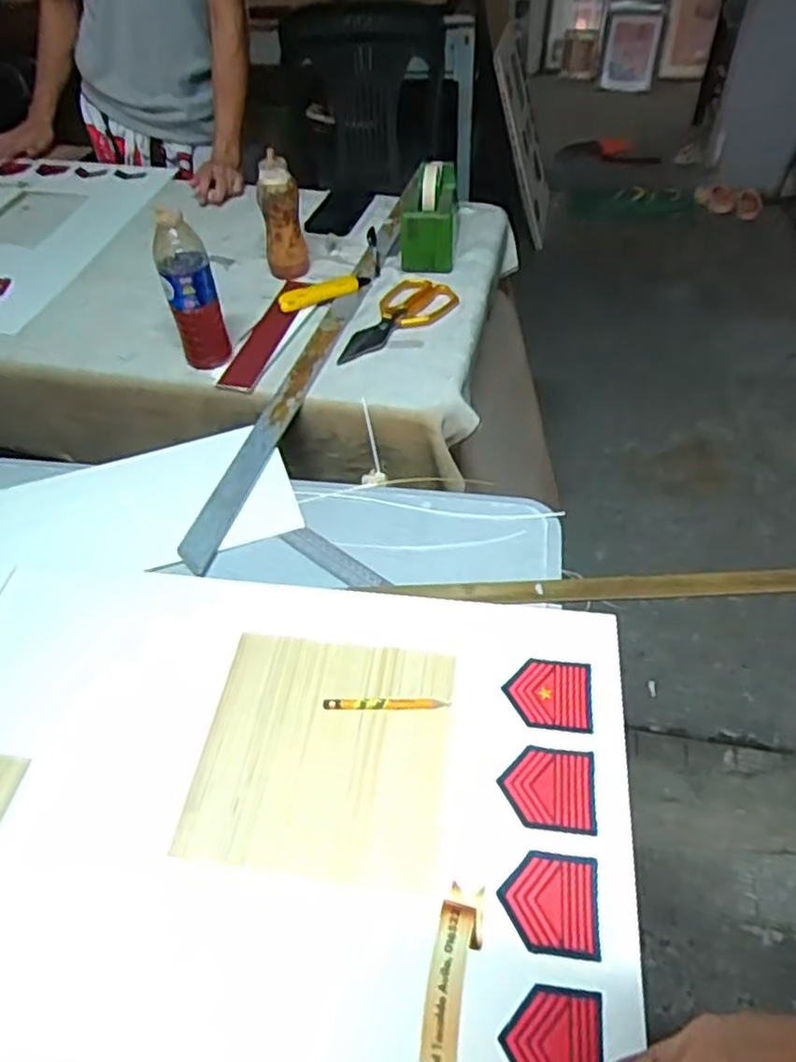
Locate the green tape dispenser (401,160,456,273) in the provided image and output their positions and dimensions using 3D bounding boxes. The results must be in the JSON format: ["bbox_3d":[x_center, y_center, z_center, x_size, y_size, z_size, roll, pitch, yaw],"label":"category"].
[{"bbox_3d":[0.050,-0.496,1.086,0.075,0.122,0.162,3,48,5],"label":"green tape dispenser"}]

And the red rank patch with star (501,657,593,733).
[{"bbox_3d":[0.126,0.135,0.591,0.070,0.004,0.063,7,51,5],"label":"red rank patch with star"}]

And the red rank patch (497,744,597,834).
[{"bbox_3d":[0.115,0.195,0.539,0.069,0.005,0.063,5,48,7],"label":"red rank patch"}]

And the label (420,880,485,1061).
[{"bbox_3d":[0.032,0.308,0.439,0.031,0.009,0.160,3,47,10],"label":"label"}]

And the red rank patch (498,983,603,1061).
[{"bbox_3d":[0.095,0.315,0.433,0.057,0.006,0.063,7,48,9],"label":"red rank patch"}]

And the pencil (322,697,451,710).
[{"bbox_3d":[-0.010,0.144,0.589,0.104,0.004,0.010,-1,48,2],"label":"pencil"}]

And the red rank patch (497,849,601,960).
[{"bbox_3d":[0.105,0.254,0.486,0.065,0.004,0.063,4,52,8],"label":"red rank patch"}]

